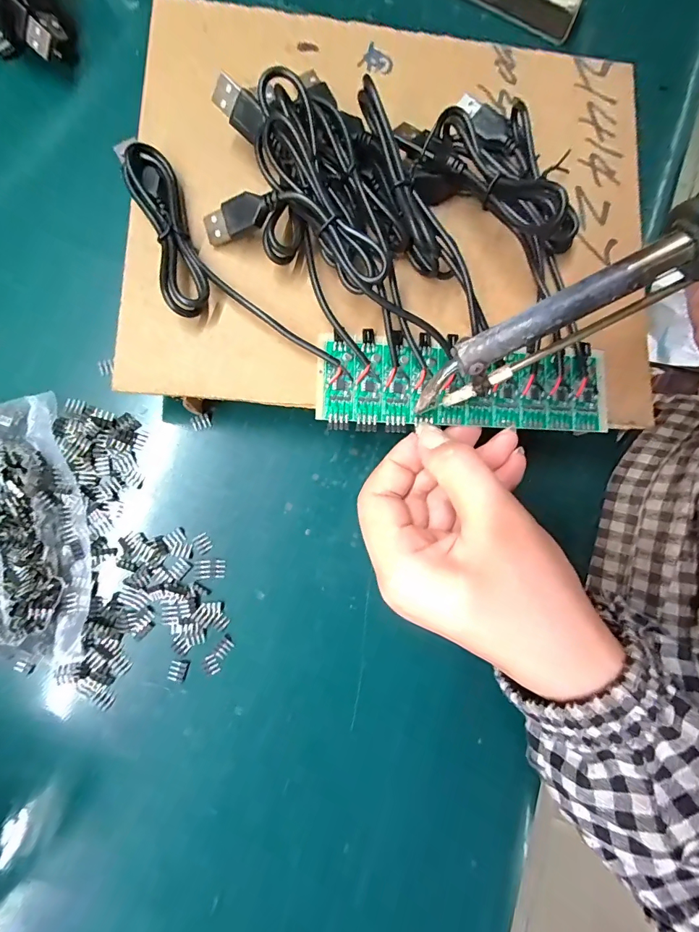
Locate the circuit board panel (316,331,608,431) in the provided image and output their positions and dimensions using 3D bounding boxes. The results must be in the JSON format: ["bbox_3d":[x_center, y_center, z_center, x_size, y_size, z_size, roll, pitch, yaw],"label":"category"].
[{"bbox_3d":[0.056,-0.039,0.192,0.139,0.011,0.041,4,79,-5],"label":"circuit board panel"}]

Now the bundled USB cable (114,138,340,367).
[{"bbox_3d":[-0.065,-0.087,0.182,0.043,0.021,0.132,-40,90,-9],"label":"bundled USB cable"}]

